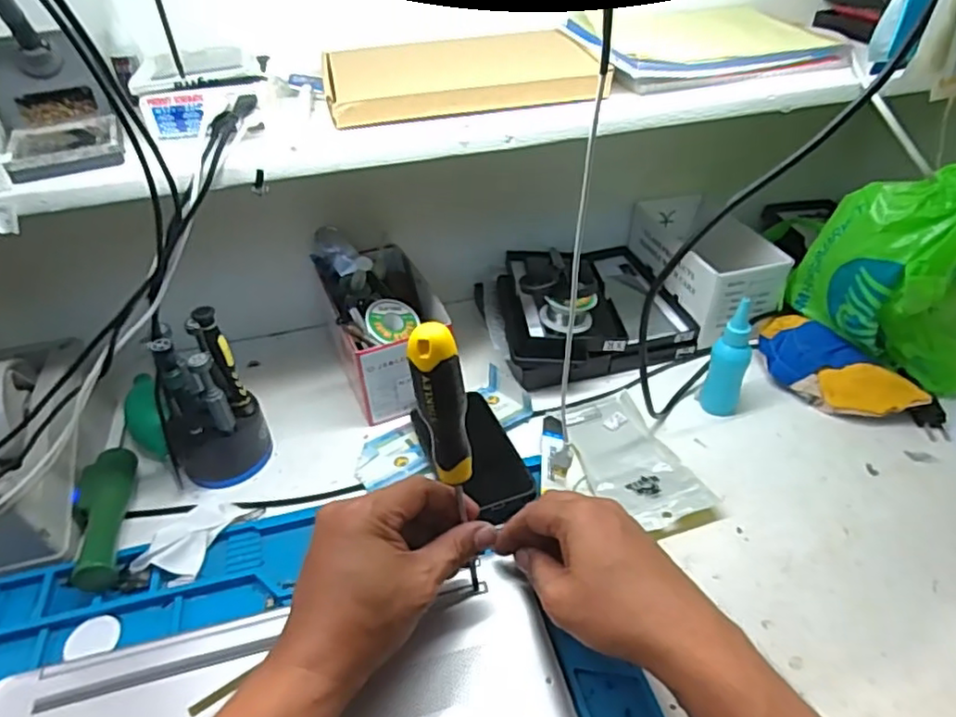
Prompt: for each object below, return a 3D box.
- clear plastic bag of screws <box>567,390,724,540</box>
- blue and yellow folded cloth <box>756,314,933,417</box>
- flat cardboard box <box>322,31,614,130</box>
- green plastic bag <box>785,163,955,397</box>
[{"bbox_3d":[0.139,0.091,0.576,0.085,0.018,0.158,-15,41,-15],"label":"clear plastic bag of screws"},{"bbox_3d":[0.357,0.011,0.641,0.089,0.035,0.161,-28,46,-27],"label":"blue and yellow folded cloth"},{"bbox_3d":[-0.011,-0.235,0.522,0.221,0.032,0.108,-9,40,-8],"label":"flat cardboard box"},{"bbox_3d":[0.414,-0.081,0.606,0.131,0.204,0.142,-9,40,-8],"label":"green plastic bag"}]

